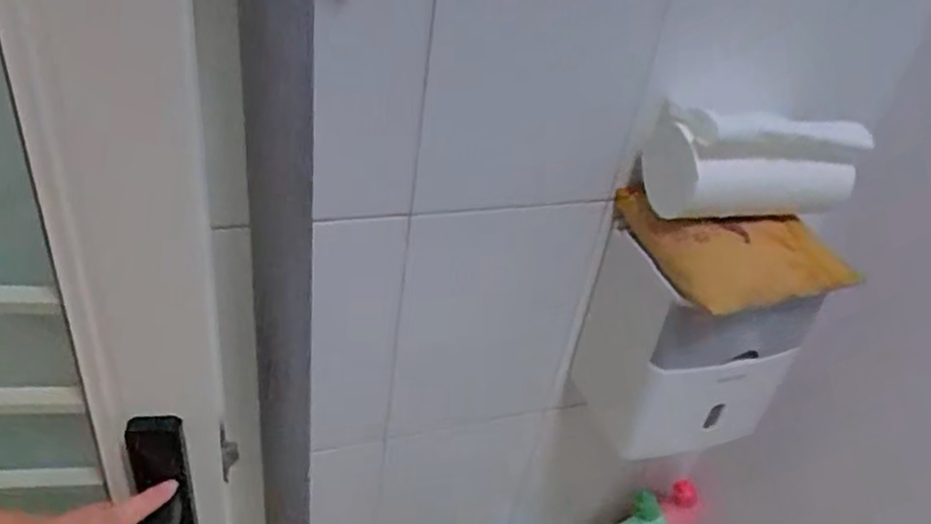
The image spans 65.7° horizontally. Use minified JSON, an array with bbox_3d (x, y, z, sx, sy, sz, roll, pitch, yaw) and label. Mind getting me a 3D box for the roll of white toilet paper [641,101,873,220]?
[{"bbox_3d":[0.267,-0.103,0.687,0.190,0.087,0.097,-5,40,-18],"label":"roll of white toilet paper"}]

